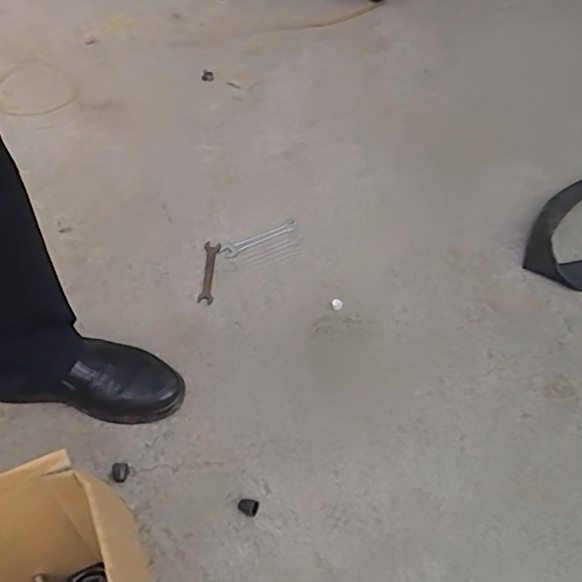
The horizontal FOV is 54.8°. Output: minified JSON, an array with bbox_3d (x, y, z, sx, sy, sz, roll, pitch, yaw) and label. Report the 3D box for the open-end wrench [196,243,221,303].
[{"bbox_3d":[-0.133,-0.030,0.907,0.025,0.005,0.124,12,51,-12],"label":"open-end wrench"}]

